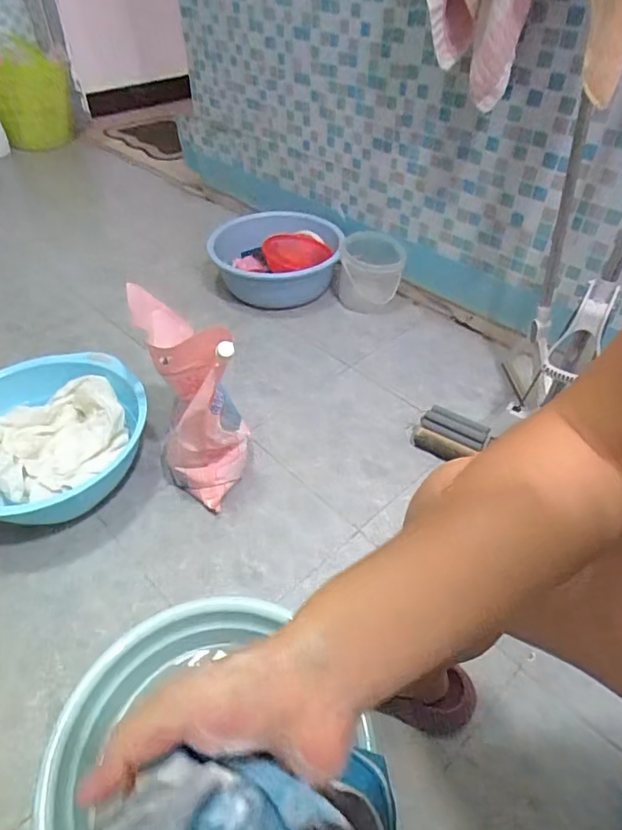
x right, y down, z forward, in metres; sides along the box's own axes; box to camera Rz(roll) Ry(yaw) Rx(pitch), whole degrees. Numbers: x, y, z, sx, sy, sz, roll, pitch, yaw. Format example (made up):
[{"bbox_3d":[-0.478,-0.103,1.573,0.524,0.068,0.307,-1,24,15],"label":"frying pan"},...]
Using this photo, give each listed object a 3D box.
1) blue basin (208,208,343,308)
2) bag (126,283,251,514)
[{"bbox_3d":[-0.086,-0.423,1.385,0.321,0.125,0.324,0,44,0],"label":"blue basin"},{"bbox_3d":[-0.186,-0.022,0.875,0.140,0.307,0.217,-11,45,-11],"label":"bag"}]

